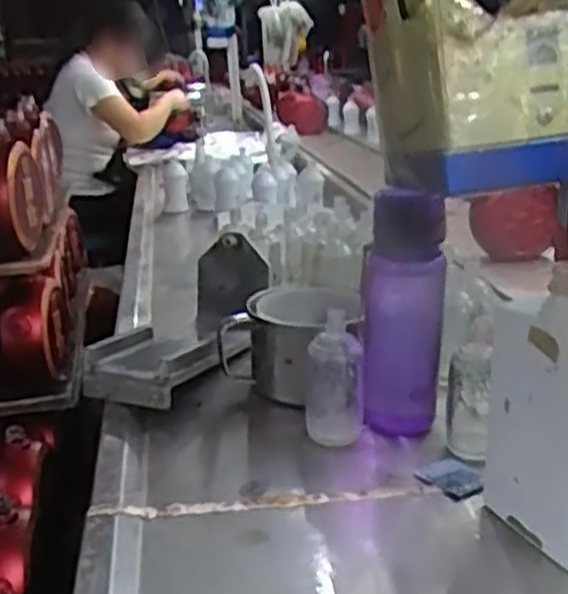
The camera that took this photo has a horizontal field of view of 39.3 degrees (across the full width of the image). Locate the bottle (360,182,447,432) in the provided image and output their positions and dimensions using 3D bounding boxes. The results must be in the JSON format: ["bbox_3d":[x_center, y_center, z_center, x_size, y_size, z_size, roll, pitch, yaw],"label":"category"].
[{"bbox_3d":[0.109,0.023,0.730,0.076,0.223,0.060,-1,18,7],"label":"bottle"}]

